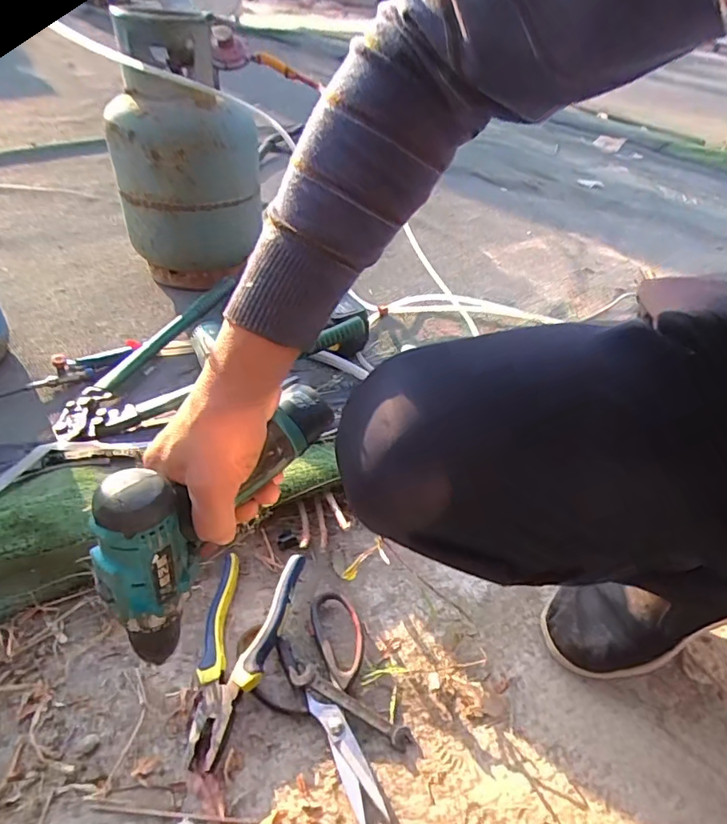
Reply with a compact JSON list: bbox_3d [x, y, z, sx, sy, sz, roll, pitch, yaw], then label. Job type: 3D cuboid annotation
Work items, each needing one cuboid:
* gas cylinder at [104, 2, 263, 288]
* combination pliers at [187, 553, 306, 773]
[{"bbox_3d":[-0.293,-0.394,0.860,0.221,0.408,0.191,-10,44,-19],"label":"gas cylinder"},{"bbox_3d":[-0.115,0.216,0.474,0.076,0.035,0.184,10,41,3],"label":"combination pliers"}]

